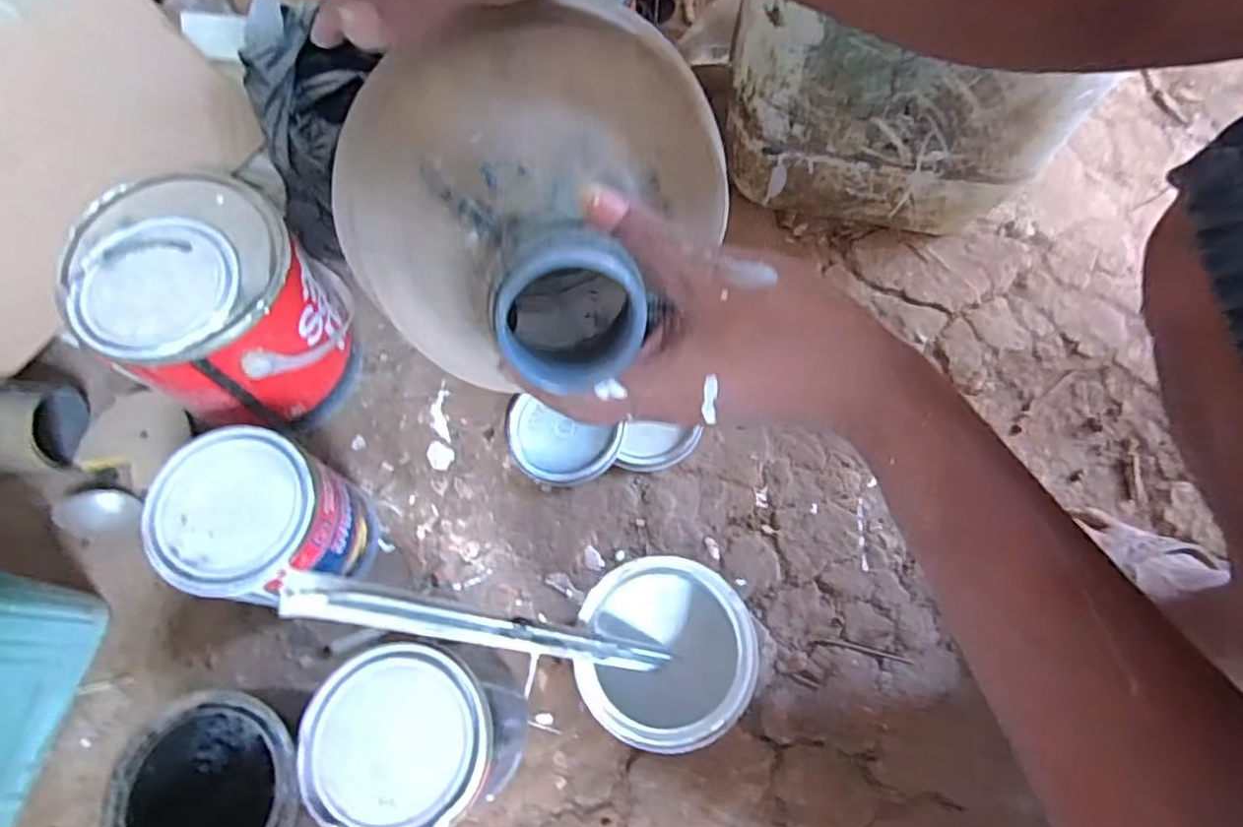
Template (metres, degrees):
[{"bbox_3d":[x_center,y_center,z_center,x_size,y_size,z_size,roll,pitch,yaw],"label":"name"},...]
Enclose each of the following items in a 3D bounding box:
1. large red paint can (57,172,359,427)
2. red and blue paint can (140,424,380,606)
[{"bbox_3d":[-0.300,-0.072,0.521,0.140,0.169,0.144,1,67,-2],"label":"large red paint can"},{"bbox_3d":[-0.249,0.084,0.486,0.105,0.135,0.105,1,67,-2],"label":"red and blue paint can"}]

